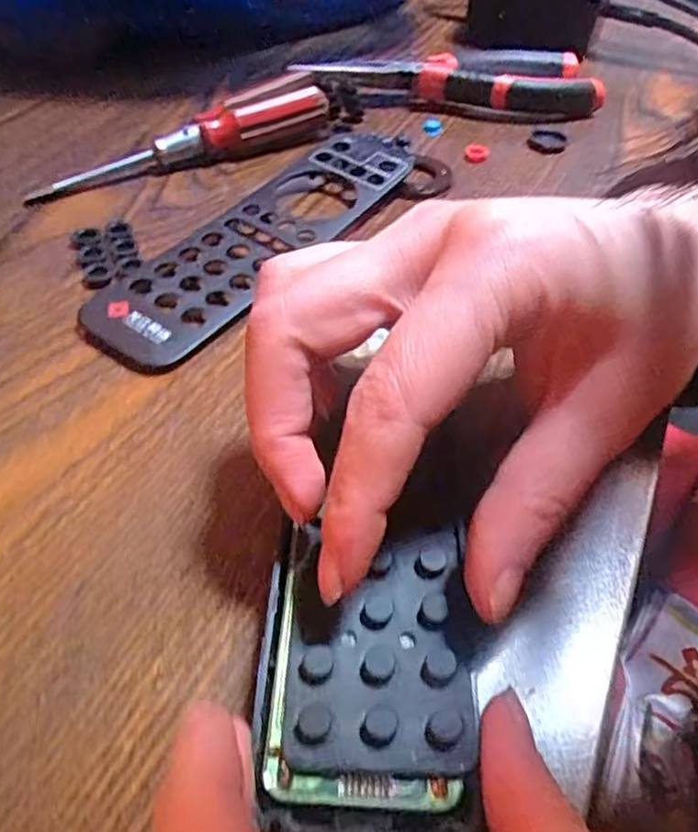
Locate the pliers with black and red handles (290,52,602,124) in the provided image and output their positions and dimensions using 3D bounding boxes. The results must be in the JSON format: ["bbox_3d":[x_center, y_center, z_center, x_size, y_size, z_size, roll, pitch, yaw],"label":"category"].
[{"bbox_3d":[0.054,-0.169,0.335,0.150,0.023,0.049,-7,49,-9],"label":"pliers with black and red handles"}]

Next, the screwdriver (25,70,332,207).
[{"bbox_3d":[-0.072,-0.122,0.286,0.136,0.026,0.019,-21,52,-19],"label":"screwdriver"}]

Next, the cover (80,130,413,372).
[{"bbox_3d":[-0.031,-0.074,0.256,0.045,0.011,0.163,30,54,23],"label":"cover"}]

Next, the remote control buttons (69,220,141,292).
[{"bbox_3d":[-0.091,-0.063,0.245,0.022,0.004,0.035,-17,51,-17],"label":"remote control buttons"}]

